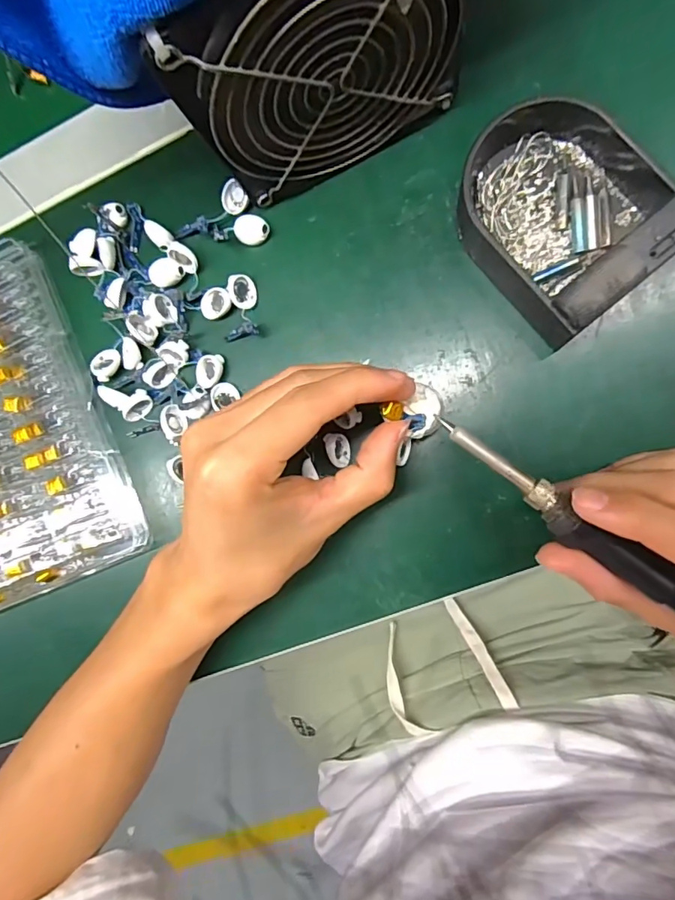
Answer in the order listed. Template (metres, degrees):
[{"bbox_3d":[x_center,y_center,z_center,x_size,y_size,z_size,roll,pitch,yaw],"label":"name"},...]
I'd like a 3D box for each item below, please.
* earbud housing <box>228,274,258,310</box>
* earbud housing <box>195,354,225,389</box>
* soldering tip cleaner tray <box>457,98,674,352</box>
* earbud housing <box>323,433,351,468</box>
[{"bbox_3d":[-0.052,-0.088,0.280,0.016,0.005,0.019,-22,106,-29],"label":"earbud housing"},{"bbox_3d":[-0.072,-0.045,0.284,0.015,0.006,0.019,19,94,7],"label":"earbud housing"},{"bbox_3d":[0.105,-0.117,0.240,0.089,0.038,0.110,-41,86,7],"label":"soldering tip cleaner tray"},{"bbox_3d":[0.000,0.000,0.269,0.012,0.005,0.018,-14,89,8],"label":"earbud housing"}]

